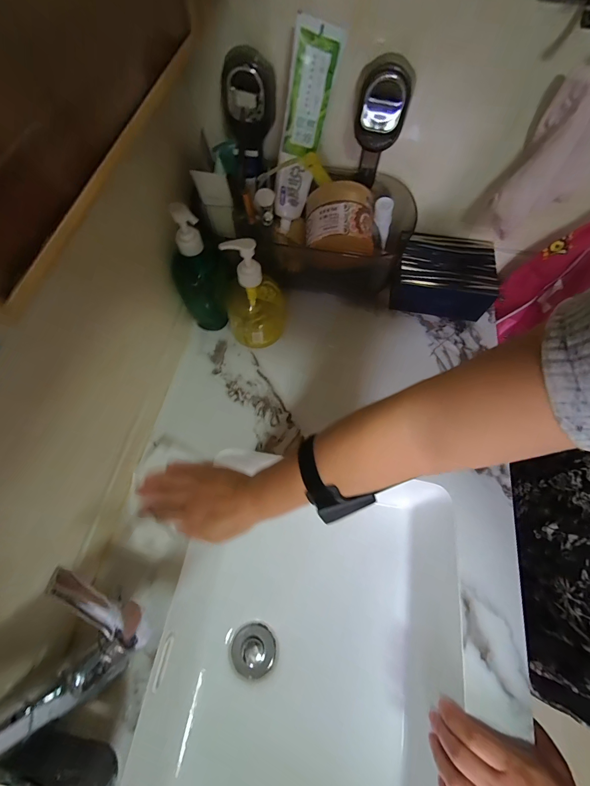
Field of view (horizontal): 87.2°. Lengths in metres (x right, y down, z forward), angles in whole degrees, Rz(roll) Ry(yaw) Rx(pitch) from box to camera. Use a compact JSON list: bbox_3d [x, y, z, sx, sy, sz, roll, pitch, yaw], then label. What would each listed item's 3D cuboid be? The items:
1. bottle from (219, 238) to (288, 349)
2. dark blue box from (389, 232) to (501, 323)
[{"bbox_3d":[-0.056,-0.143,0.437,0.086,0.165,0.071,-8,67,-3],"label":"bottle"},{"bbox_3d":[0.246,-0.197,0.523,0.151,0.062,0.124,12,67,5],"label":"dark blue box"}]

